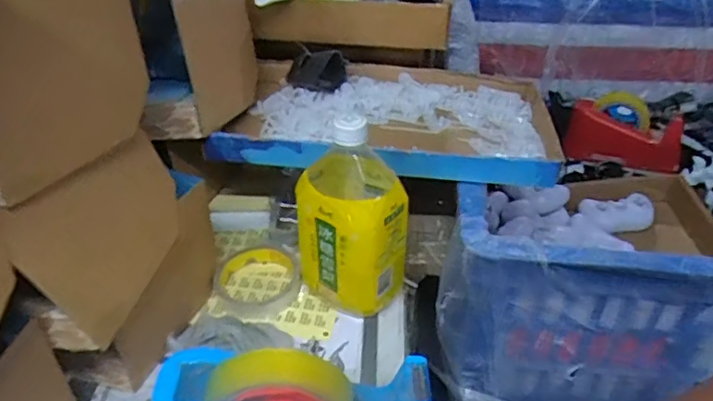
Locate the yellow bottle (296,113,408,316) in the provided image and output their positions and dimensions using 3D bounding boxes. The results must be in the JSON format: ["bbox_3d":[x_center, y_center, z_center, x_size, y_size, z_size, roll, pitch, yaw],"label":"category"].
[{"bbox_3d":[-0.004,0.017,0.534,0.101,0.192,0.100,0,37,-2],"label":"yellow bottle"}]

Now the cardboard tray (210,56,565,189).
[{"bbox_3d":[0.035,-0.090,0.638,0.355,0.049,0.202,3,37,2],"label":"cardboard tray"}]

